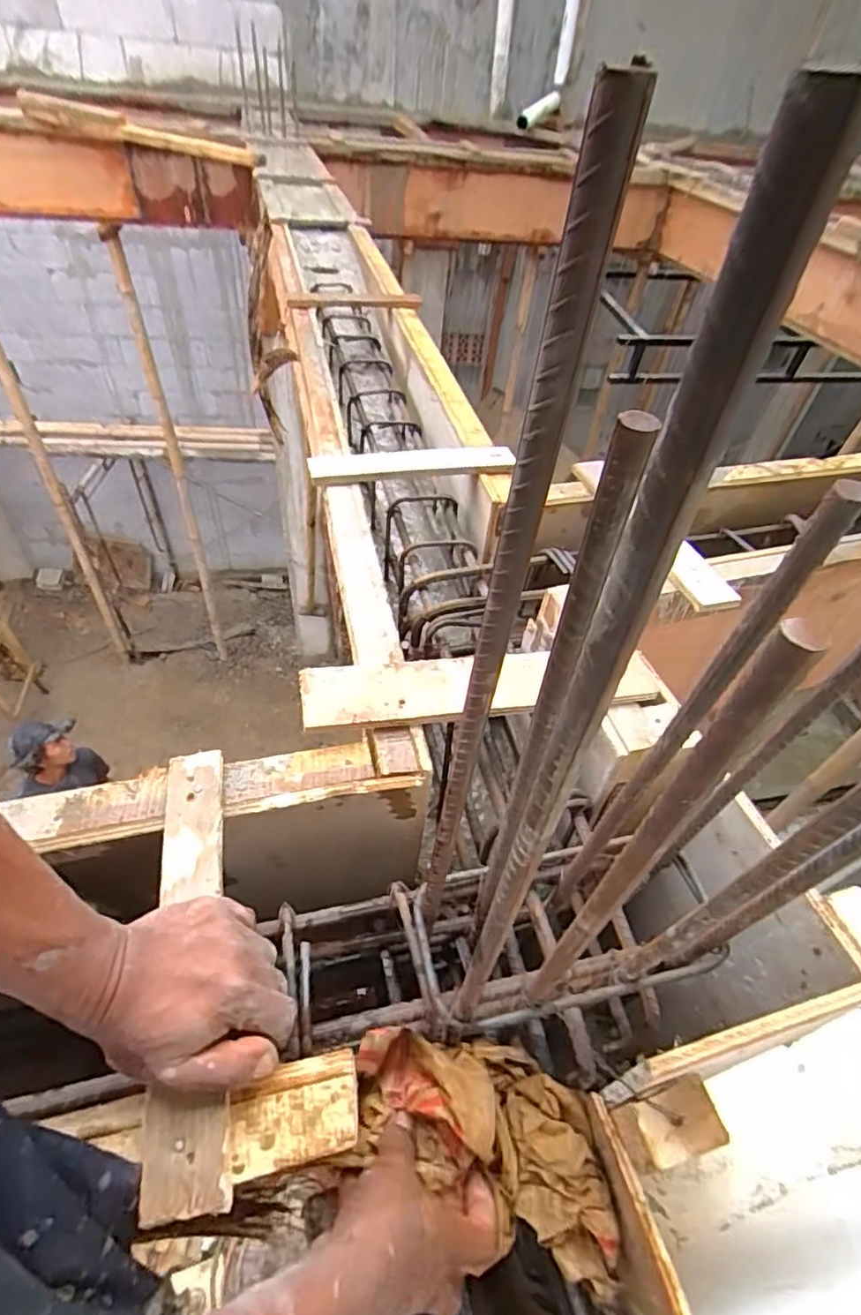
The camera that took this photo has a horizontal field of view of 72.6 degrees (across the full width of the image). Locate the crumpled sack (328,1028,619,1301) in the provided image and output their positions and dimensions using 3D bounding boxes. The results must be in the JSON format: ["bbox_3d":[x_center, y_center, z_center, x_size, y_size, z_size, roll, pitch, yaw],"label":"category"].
[{"bbox_3d":[0.044,0.349,0.438,0.224,0.073,0.108,27,50,5],"label":"crumpled sack"}]

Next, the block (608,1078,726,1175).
[{"bbox_3d":[0.168,0.330,0.413,0.059,0.051,0.039,-10,50,-15],"label":"block"}]

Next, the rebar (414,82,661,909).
[{"bbox_3d":[0.022,0.023,0.283,0.013,0.434,0.021,16,48,8],"label":"rebar"}]

